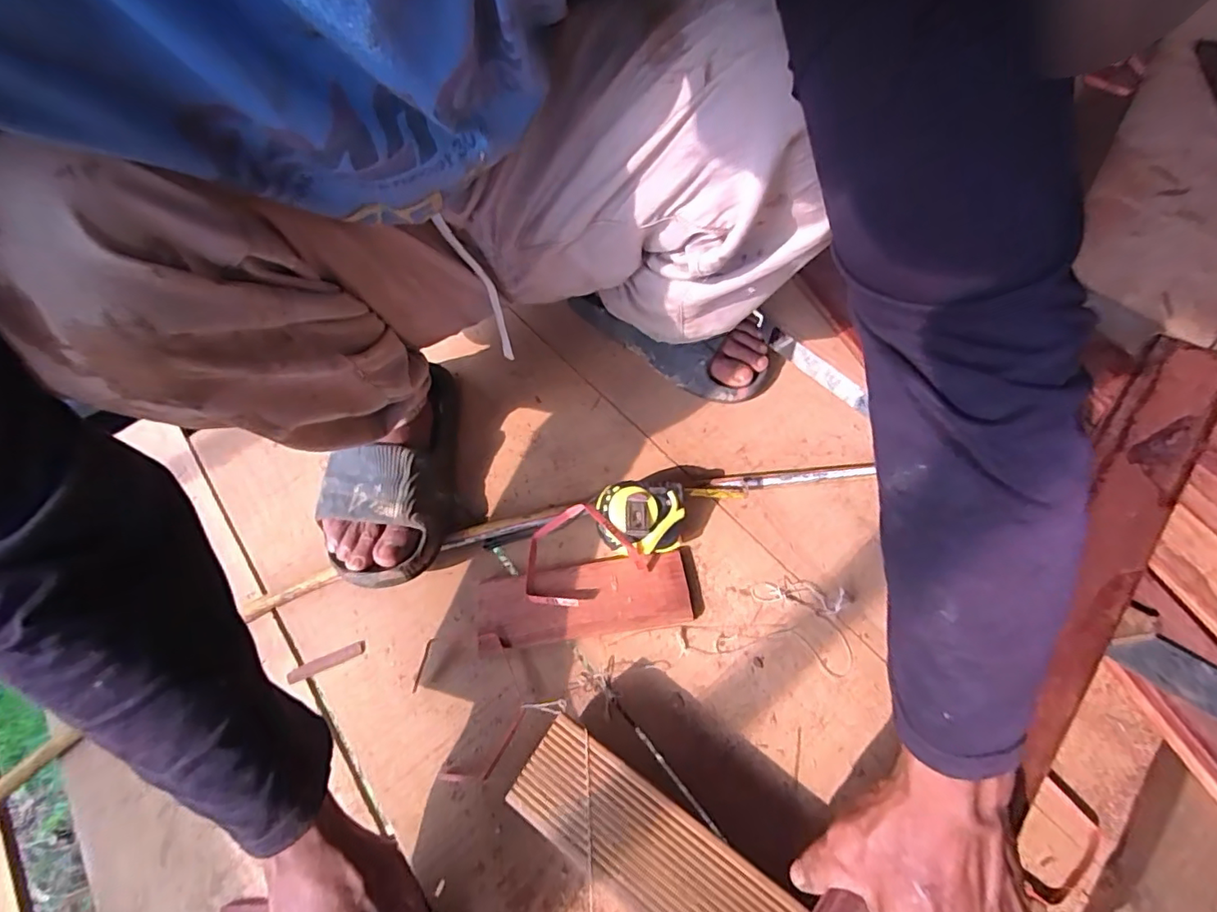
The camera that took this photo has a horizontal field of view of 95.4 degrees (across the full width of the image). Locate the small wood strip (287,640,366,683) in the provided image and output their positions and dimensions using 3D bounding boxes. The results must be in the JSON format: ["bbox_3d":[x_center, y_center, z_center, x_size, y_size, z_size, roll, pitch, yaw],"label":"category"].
[{"bbox_3d":[-0.250,0.183,0.491,0.065,0.007,0.012,-24,61,-10],"label":"small wood strip"}]

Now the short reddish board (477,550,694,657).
[{"bbox_3d":[-0.024,0.131,0.500,0.188,0.019,0.065,-9,60,-2],"label":"short reddish board"}]

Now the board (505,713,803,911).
[{"bbox_3d":[0.099,0.308,0.341,0.372,0.020,0.066,31,66,19],"label":"board"}]

